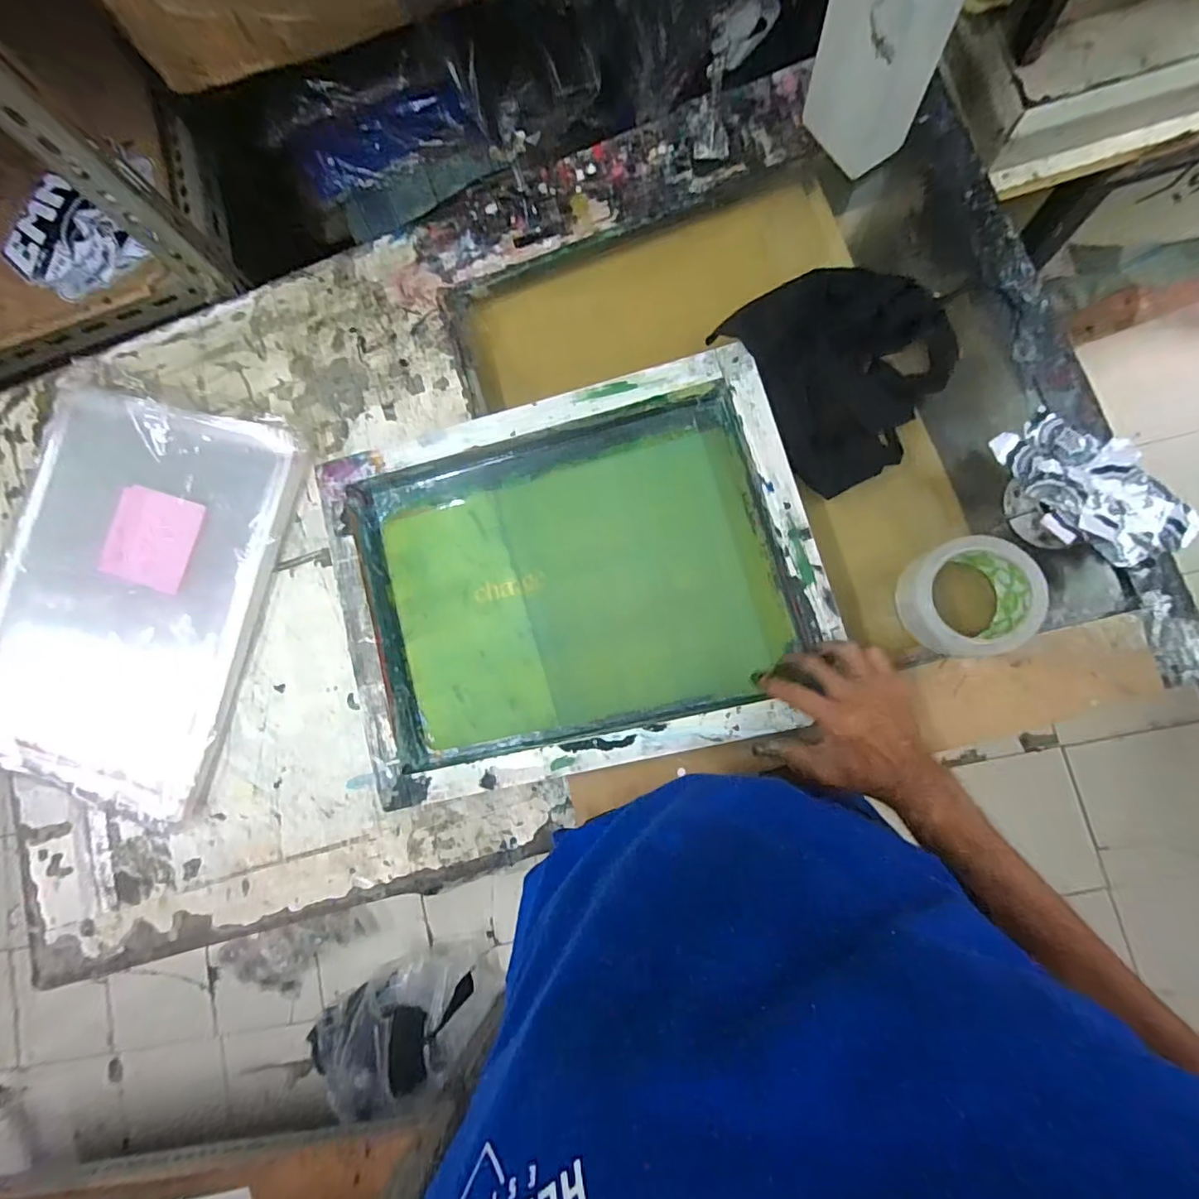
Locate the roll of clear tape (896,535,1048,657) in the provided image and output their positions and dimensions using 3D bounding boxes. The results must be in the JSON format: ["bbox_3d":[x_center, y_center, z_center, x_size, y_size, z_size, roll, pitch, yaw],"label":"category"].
[{"bbox_3d":[0.329,-0.002,0.486,0.098,0.052,0.099,-1,84,7],"label":"roll of clear tape"}]

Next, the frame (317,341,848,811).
[{"bbox_3d":[-0.028,-0.018,0.544,0.448,0.049,0.354,-14,83,6],"label":"frame"}]

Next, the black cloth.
[{"bbox_3d":[0.249,-0.232,0.529,0.193,0.037,0.213,-26,82,4],"label":"black cloth"}]

